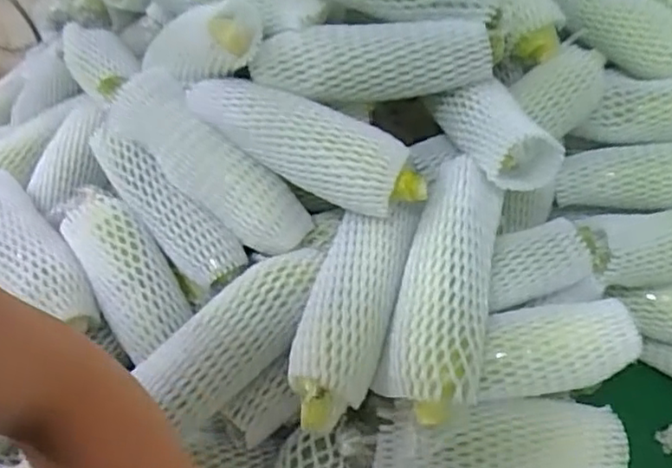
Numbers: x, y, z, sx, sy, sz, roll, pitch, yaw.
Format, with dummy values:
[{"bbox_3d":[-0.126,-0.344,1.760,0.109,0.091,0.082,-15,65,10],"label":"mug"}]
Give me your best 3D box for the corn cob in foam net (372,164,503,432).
[{"bbox_3d":[0.084,0.039,0.492,0.074,0.045,0.212,9,65,16],"label":"corn cob in foam net"}]

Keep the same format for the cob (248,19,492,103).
[{"bbox_3d":[0.029,-0.147,0.546,0.201,0.056,0.051,-6,37,-4],"label":"cob"}]

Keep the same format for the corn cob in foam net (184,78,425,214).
[{"bbox_3d":[-0.034,-0.079,0.545,0.226,0.067,0.052,17,41,25],"label":"corn cob in foam net"}]

